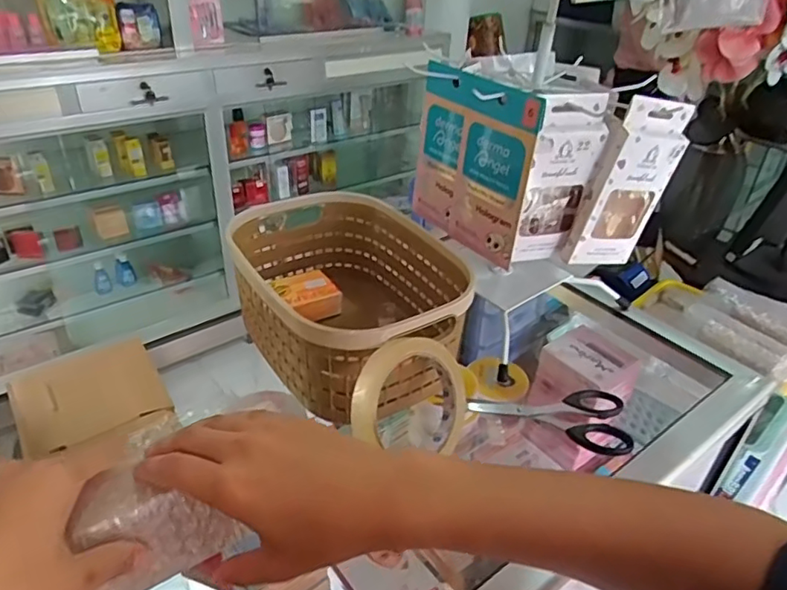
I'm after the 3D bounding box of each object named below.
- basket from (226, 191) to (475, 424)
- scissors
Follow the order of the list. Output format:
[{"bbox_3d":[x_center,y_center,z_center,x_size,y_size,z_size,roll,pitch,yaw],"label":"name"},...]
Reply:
[{"bbox_3d":[-0.041,0.011,0.509,0.160,0.118,0.237,-14,38,-25],"label":"basket"},{"bbox_3d":[0.125,0.098,0.474,0.124,0.020,0.066,9,34,6],"label":"scissors"}]

